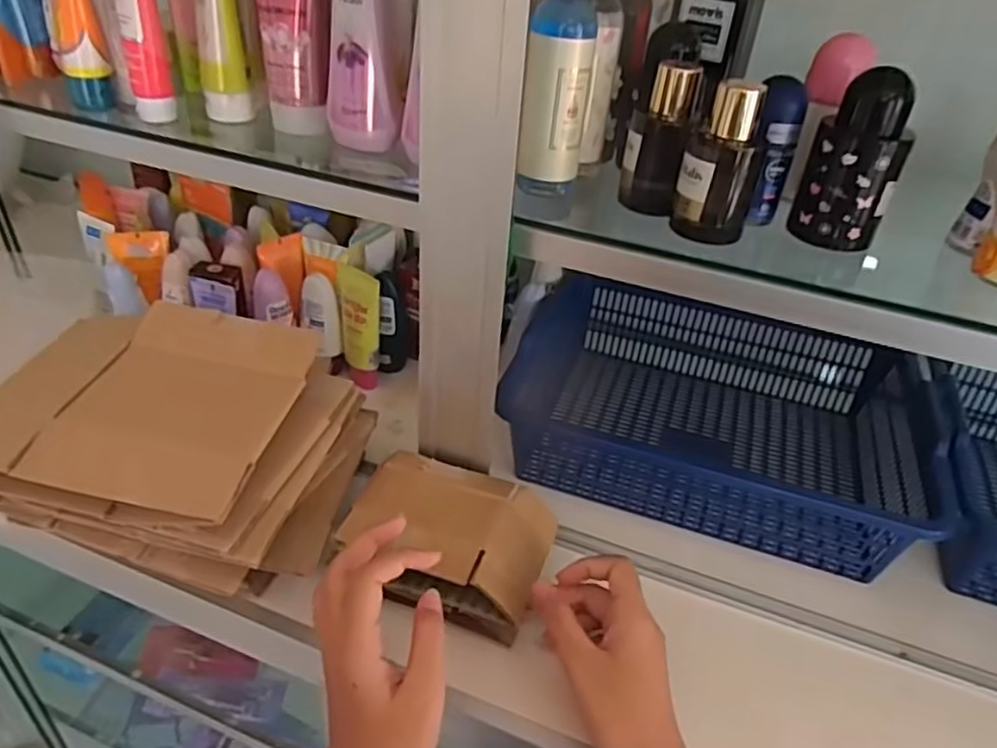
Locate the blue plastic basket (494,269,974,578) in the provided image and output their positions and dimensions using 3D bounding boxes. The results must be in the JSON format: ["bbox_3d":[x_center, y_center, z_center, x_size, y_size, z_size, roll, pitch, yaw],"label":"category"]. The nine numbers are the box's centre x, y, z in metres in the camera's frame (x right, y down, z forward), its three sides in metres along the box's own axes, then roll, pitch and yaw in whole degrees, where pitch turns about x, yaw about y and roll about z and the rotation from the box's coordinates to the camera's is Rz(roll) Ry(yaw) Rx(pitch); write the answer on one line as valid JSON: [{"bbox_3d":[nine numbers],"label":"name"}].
[{"bbox_3d":[0.192,0.022,0.642,0.347,0.094,0.254,16,39,13],"label":"blue plastic basket"}]

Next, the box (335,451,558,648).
[{"bbox_3d":[-0.033,0.117,0.490,0.130,0.055,0.104,16,39,14],"label":"box"}]

